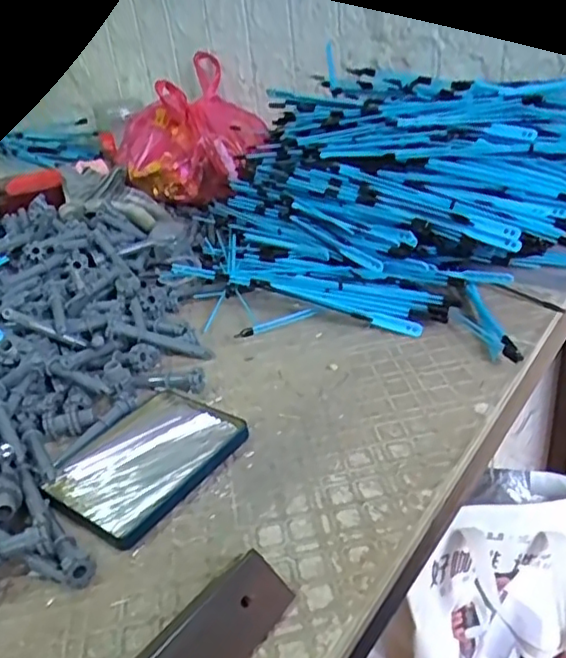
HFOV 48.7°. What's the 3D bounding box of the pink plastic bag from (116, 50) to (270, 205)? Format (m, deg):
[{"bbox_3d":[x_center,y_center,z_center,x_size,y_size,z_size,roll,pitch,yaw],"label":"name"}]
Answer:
[{"bbox_3d":[-0.137,-0.288,0.911,0.214,0.143,0.195,-8,30,-3],"label":"pink plastic bag"}]

